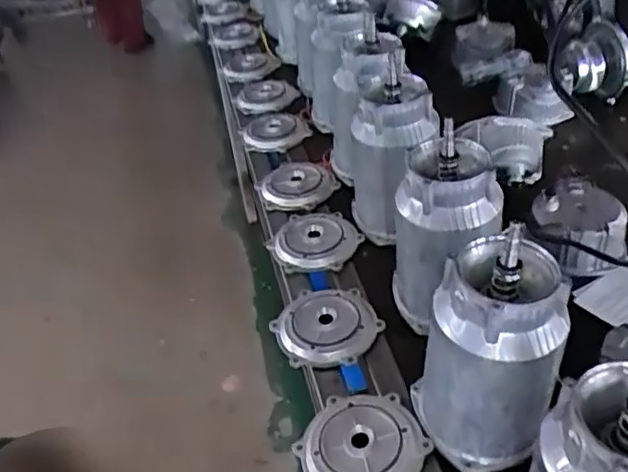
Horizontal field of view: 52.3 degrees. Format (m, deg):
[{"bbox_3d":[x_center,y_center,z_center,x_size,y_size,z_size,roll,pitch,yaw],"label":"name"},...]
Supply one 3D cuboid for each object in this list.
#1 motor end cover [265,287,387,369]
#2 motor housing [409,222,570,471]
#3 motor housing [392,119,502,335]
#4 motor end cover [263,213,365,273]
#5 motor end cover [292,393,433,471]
[{"bbox_3d":[0.013,0.110,0.811,0.124,0.026,0.120,-16,40,-12],"label":"motor end cover"},{"bbox_3d":[0.164,0.107,0.601,0.102,0.227,0.110,-4,39,3],"label":"motor housing"},{"bbox_3d":[0.153,-0.001,0.761,0.117,0.221,0.112,1,39,10],"label":"motor housing"},{"bbox_3d":[0.000,0.004,0.949,0.136,0.044,0.136,1,39,10],"label":"motor end cover"},{"bbox_3d":[0.050,0.217,0.665,0.121,0.025,0.133,23,48,32],"label":"motor end cover"}]

